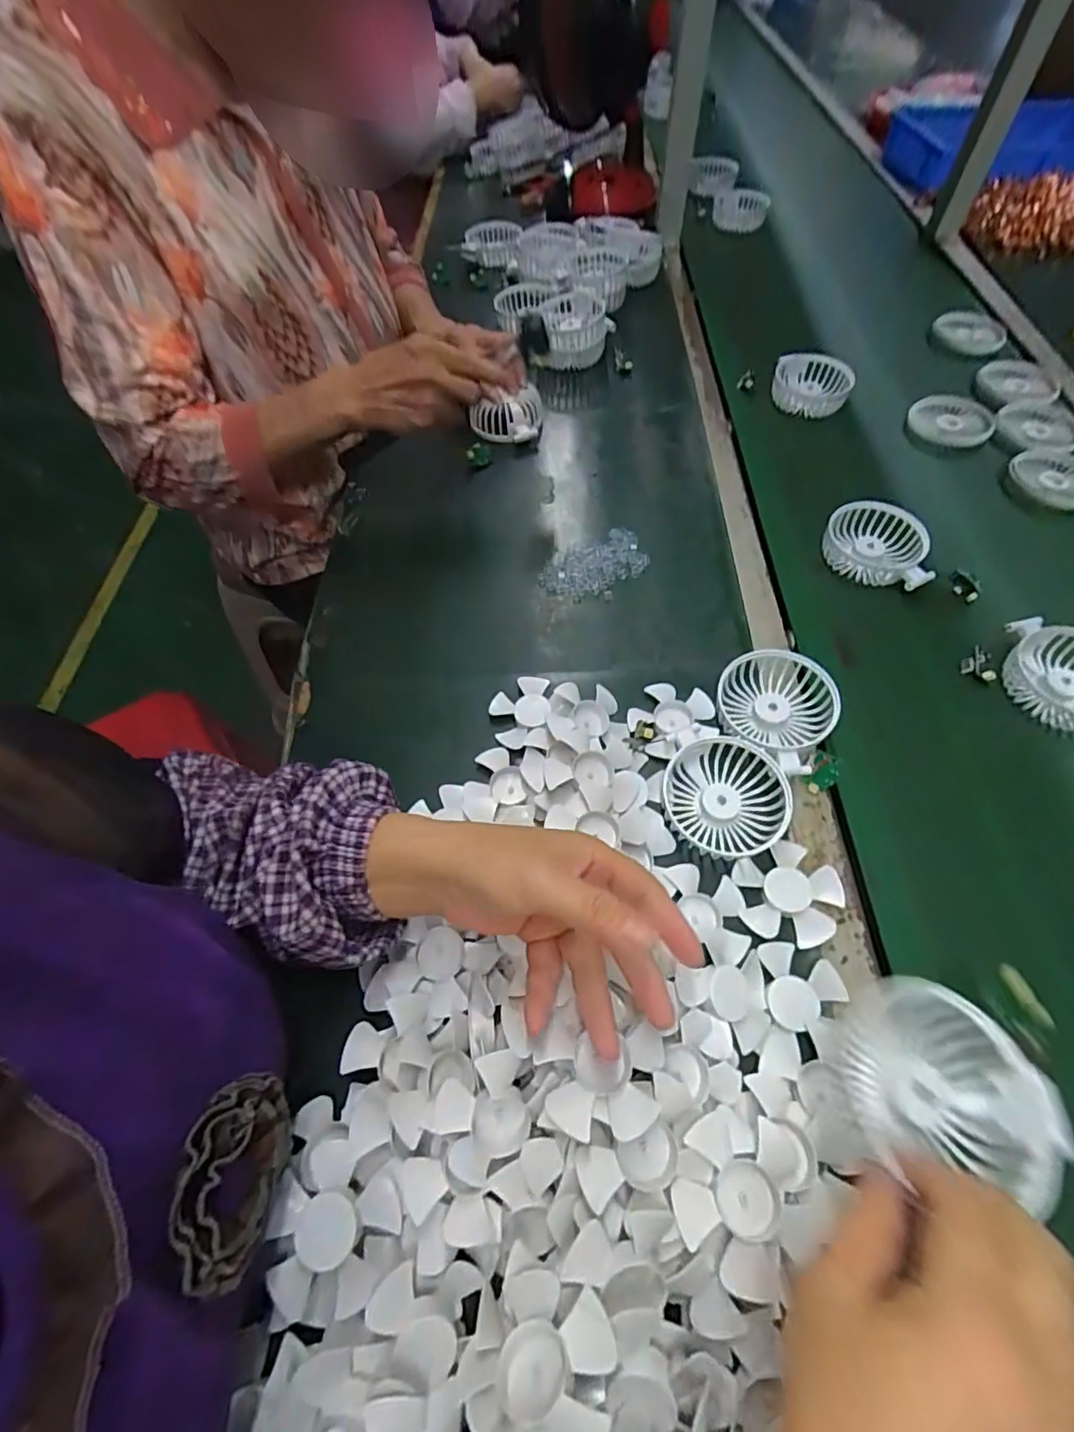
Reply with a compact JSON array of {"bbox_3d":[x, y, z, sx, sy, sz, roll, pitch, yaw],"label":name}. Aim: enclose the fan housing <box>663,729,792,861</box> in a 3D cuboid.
[{"bbox_3d":[0.139,0.059,0.421,0.084,0.026,0.085,9,59,6],"label":"fan housing"}]

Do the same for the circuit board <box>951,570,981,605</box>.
[{"bbox_3d":[0.396,-0.120,0.535,0.023,0.004,0.030,-39,76,-2],"label":"circuit board"}]

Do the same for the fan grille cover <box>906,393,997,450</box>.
[{"bbox_3d":[0.489,-0.351,0.681,0.088,0.008,0.099,24,62,15],"label":"fan grille cover"}]

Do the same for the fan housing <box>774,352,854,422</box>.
[{"bbox_3d":[0.335,-0.407,0.709,0.086,0.034,0.093,16,60,10],"label":"fan housing"}]

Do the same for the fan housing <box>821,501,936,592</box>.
[{"bbox_3d":[0.330,-0.167,0.564,0.093,0.029,0.091,20,61,12],"label":"fan housing"}]

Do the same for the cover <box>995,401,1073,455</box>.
[{"bbox_3d":[0.578,-0.331,0.665,0.085,0.016,0.091,39,66,21],"label":"cover"}]

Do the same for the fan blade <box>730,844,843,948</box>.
[{"bbox_3d":[0.171,0.120,0.395,0.068,0.015,0.067,0,58,0],"label":"fan blade"}]

